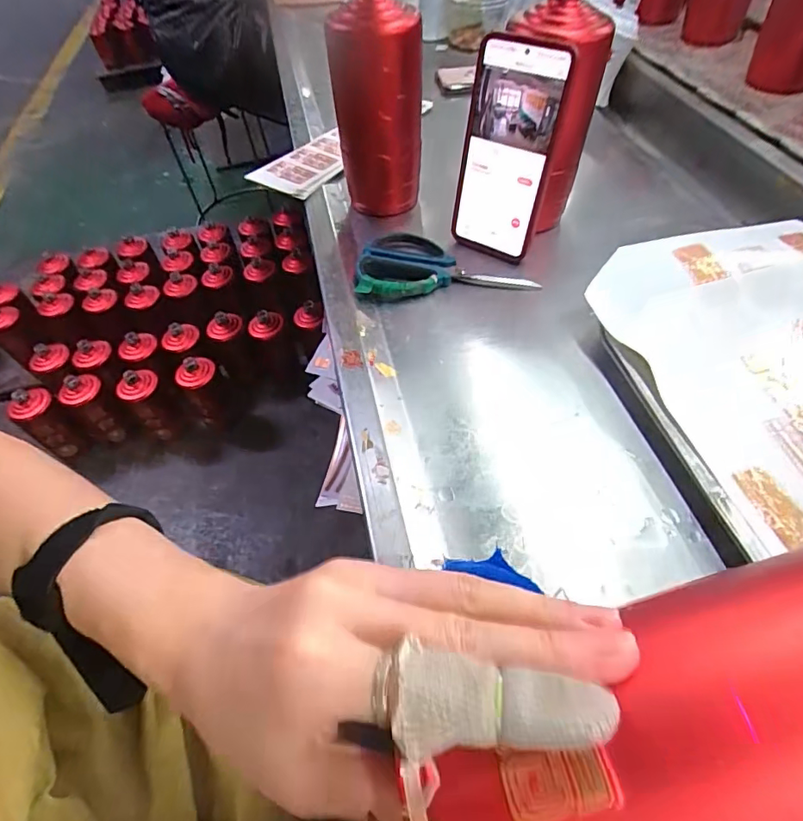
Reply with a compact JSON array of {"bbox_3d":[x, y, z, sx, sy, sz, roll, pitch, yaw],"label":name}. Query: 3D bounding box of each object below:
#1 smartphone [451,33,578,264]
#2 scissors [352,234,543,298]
[{"bbox_3d":[0.089,-0.217,0.430,0.080,0.164,0.015,28,43,23],"label":"smartphone"},{"bbox_3d":[0.040,-0.137,0.466,0.163,0.012,0.082,-1,53,5],"label":"scissors"}]

